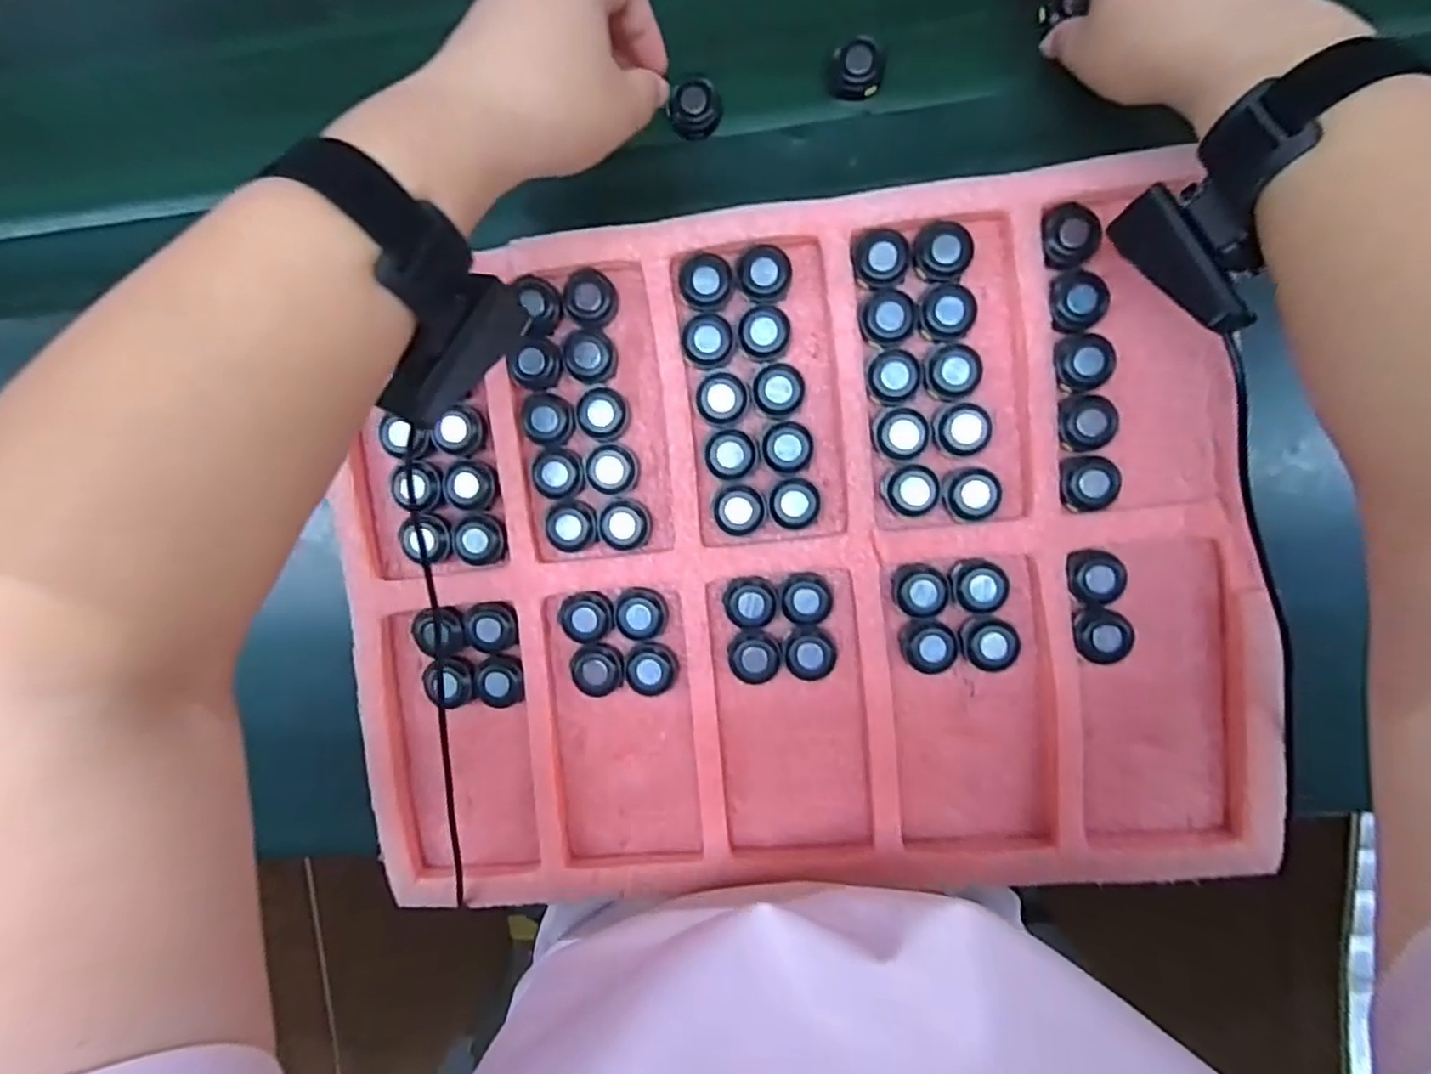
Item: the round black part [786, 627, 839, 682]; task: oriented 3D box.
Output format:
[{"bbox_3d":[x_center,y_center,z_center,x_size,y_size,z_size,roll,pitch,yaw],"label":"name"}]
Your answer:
[{"bbox_3d":[0.053,0.065,0.363,0.028,0.013,0.027,0,95,5],"label":"round black part"}]

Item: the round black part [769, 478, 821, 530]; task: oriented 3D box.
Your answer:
[{"bbox_3d":[0.043,-0.018,0.357,0.026,0.008,0.027,0,95,5],"label":"round black part"}]

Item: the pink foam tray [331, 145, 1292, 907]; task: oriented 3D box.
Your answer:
[{"bbox_3d":[0.035,0.014,0.361,0.478,0.020,0.364,-5,94,5],"label":"pink foam tray"}]

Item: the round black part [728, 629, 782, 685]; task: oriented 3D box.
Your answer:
[{"bbox_3d":[0.022,0.067,0.365,0.028,0.011,0.029,0,95,5],"label":"round black part"}]

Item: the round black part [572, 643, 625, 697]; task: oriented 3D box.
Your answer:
[{"bbox_3d":[-0.066,0.075,0.374,0.029,0.014,0.028,0,95,5],"label":"round black part"}]

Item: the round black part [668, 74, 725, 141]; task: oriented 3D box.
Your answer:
[{"bbox_3d":[-0.011,-0.242,0.369,0.029,0.010,0.031,0,95,5],"label":"round black part"}]

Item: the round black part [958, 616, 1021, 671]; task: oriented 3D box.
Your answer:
[{"bbox_3d":[0.148,0.057,0.352,0.029,0.010,0.028,0,95,5],"label":"round black part"}]

